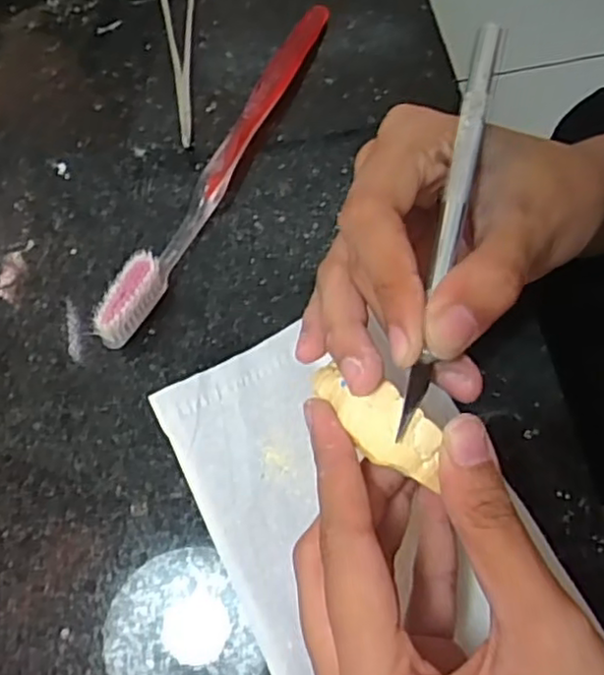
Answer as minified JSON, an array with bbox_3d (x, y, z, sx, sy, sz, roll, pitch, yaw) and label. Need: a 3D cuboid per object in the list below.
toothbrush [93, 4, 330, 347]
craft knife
[{"bbox_3d":[-0.033,-0.077,0.292,0.013,0.024,0.186,25,72,10],"label":"toothbrush"},{"bbox_3d":[0.045,-0.037,0.206,0.008,0.004,0.135,13,75,5],"label":"craft knife"}]

